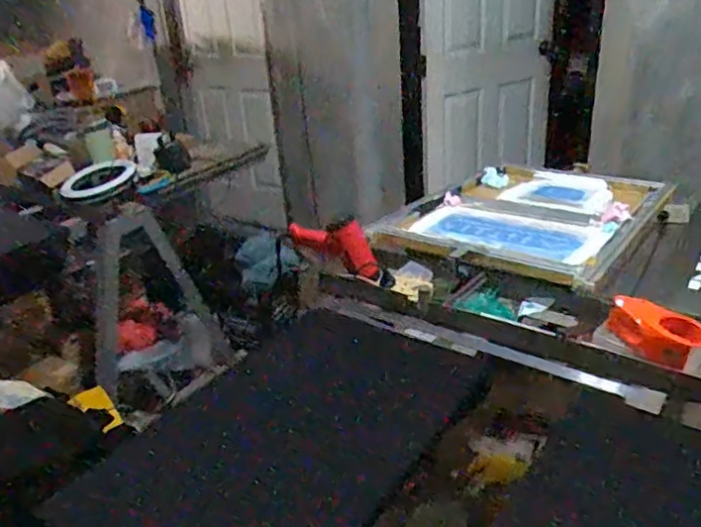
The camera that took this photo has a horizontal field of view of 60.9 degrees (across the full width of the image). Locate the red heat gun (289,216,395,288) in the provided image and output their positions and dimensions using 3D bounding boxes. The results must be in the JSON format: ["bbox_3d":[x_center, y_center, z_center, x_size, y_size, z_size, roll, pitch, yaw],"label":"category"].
[{"bbox_3d":[-0.010,-0.032,1.301,0.240,0.099,0.106,27,28,-6],"label":"red heat gun"}]

